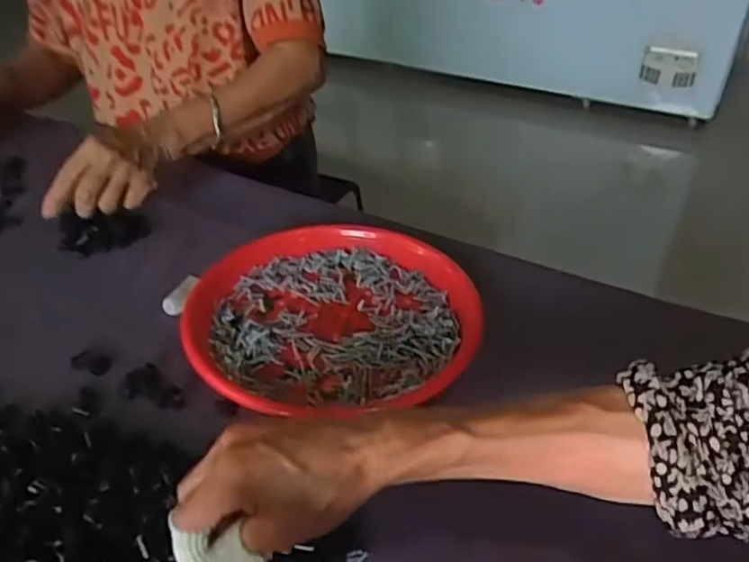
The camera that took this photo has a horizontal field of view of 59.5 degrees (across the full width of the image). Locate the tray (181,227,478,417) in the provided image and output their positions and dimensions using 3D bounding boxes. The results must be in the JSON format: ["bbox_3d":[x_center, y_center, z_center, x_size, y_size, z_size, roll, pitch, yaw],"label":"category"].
[{"bbox_3d":[-0.033,0.027,0.553,0.235,0.028,0.219,-1,37,-2],"label":"tray"}]

